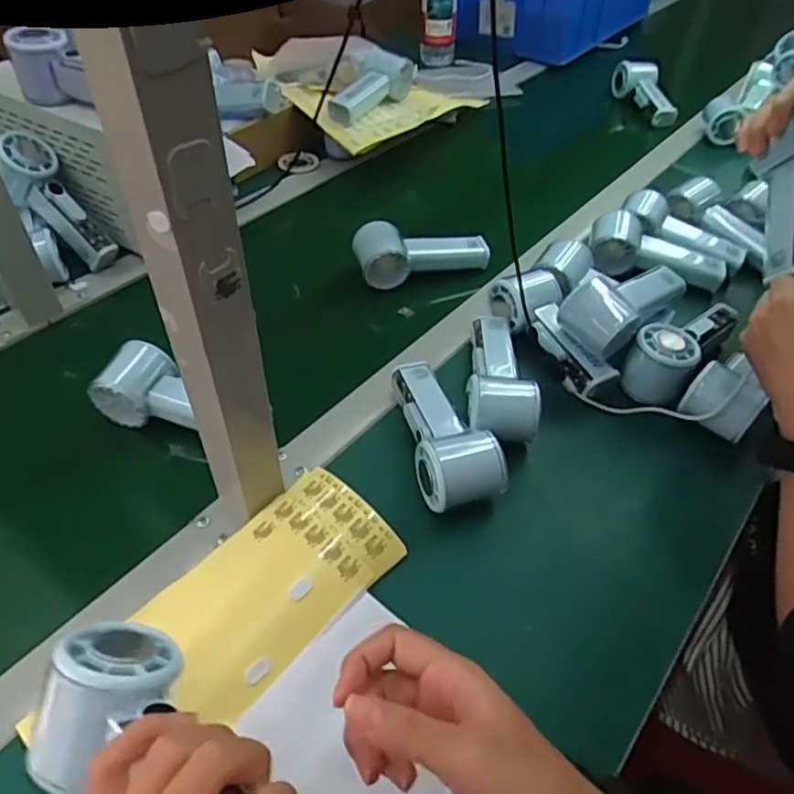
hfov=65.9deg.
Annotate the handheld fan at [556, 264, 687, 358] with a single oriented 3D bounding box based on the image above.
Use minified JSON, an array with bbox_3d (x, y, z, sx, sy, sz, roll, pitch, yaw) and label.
[{"bbox_3d":[0.225,-0.097,0.598,0.142,0.051,0.067,-31,56,-29],"label":"handheld fan"}]

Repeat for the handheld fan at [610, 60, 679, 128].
[{"bbox_3d":[0.413,-0.507,1.015,0.050,0.052,0.185,-2,47,-6],"label":"handheld fan"}]

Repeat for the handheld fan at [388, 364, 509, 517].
[{"bbox_3d":[0.034,0.027,0.524,0.064,0.053,0.155,-12,49,-15],"label":"handheld fan"}]

